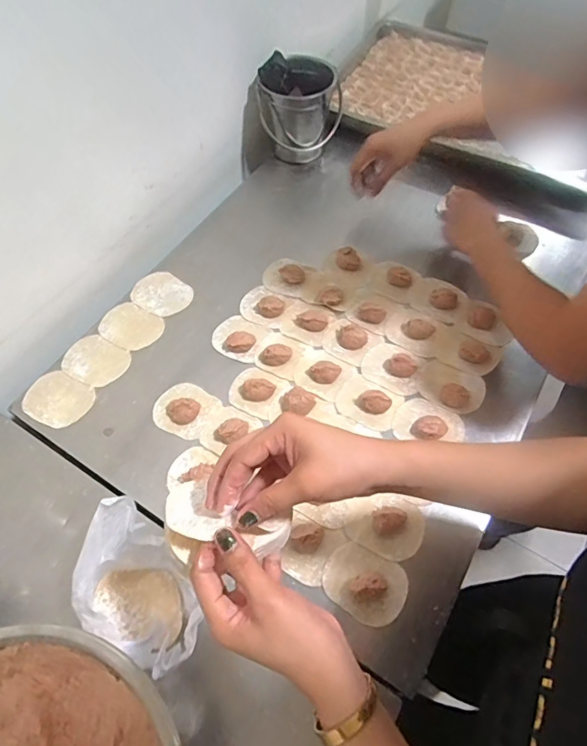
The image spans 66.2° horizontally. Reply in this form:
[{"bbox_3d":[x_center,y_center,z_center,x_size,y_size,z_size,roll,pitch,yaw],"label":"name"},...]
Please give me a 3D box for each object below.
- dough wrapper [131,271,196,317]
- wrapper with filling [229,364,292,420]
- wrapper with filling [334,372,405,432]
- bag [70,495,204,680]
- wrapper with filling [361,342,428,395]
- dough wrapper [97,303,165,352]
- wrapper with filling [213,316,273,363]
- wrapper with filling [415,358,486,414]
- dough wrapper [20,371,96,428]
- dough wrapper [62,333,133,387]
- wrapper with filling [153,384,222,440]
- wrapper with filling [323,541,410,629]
[{"bbox_3d":[-0.206,-0.124,0.712,0.090,0.004,0.076,33,63,17],"label":"dough wrapper"},{"bbox_3d":[-0.052,0.021,0.619,0.070,0.022,0.067,26,64,14],"label":"wrapper with filling"},{"bbox_3d":[0.101,0.034,0.605,0.081,0.021,0.065,28,65,15],"label":"wrapper with filling"},{"bbox_3d":[-0.159,0.224,0.462,0.106,0.095,0.163,-30,65,-15],"label":"bag"},{"bbox_3d":[0.142,-0.014,0.634,0.081,0.021,0.073,20,63,11],"label":"wrapper with filling"},{"bbox_3d":[-0.244,-0.068,0.681,0.088,0.010,0.072,27,64,15],"label":"dough wrapper"},{"bbox_3d":[-0.082,-0.057,0.666,0.076,0.019,0.070,19,63,11],"label":"wrapper with filling"},{"bbox_3d":[0.219,0.015,0.618,0.087,0.018,0.068,25,64,14],"label":"wrapper with filling"},{"bbox_3d":[-0.327,0.036,0.624,0.093,0.004,0.073,24,64,13],"label":"dough wrapper"},{"bbox_3d":[-0.287,-0.019,0.650,0.097,0.004,0.071,27,64,15],"label":"dough wrapper"},{"bbox_3d":[-0.149,0.045,0.608,0.083,0.023,0.073,23,63,13],"label":"wrapper with filling"},{"bbox_3d":[0.079,0.230,0.495,0.089,0.030,0.069,26,64,14],"label":"wrapper with filling"}]

